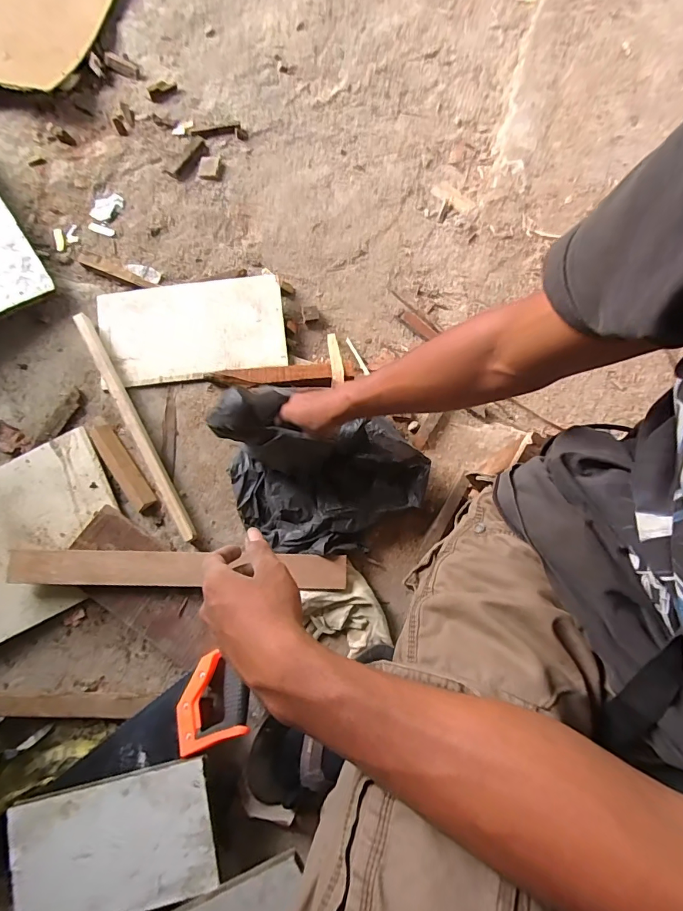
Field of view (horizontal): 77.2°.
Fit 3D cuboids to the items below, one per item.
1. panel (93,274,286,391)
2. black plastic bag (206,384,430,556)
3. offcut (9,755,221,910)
[{"bbox_3d":[-0.276,-0.232,0.791,0.330,0.012,0.192,-8,78,-4],"label":"panel"},{"bbox_3d":[-0.029,0.038,0.641,0.309,0.149,0.209,15,77,2],"label":"black plastic bag"},{"bbox_3d":[-0.290,0.499,0.545,0.248,0.015,0.152,-13,77,-5],"label":"offcut"}]

